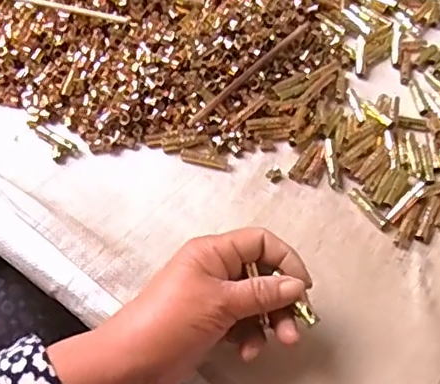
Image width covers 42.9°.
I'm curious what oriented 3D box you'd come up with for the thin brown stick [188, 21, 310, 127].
[{"bbox_3d":[0.033,-0.111,0.501,0.009,0.012,0.166,38,65,20],"label":"thin brown stick"}]

